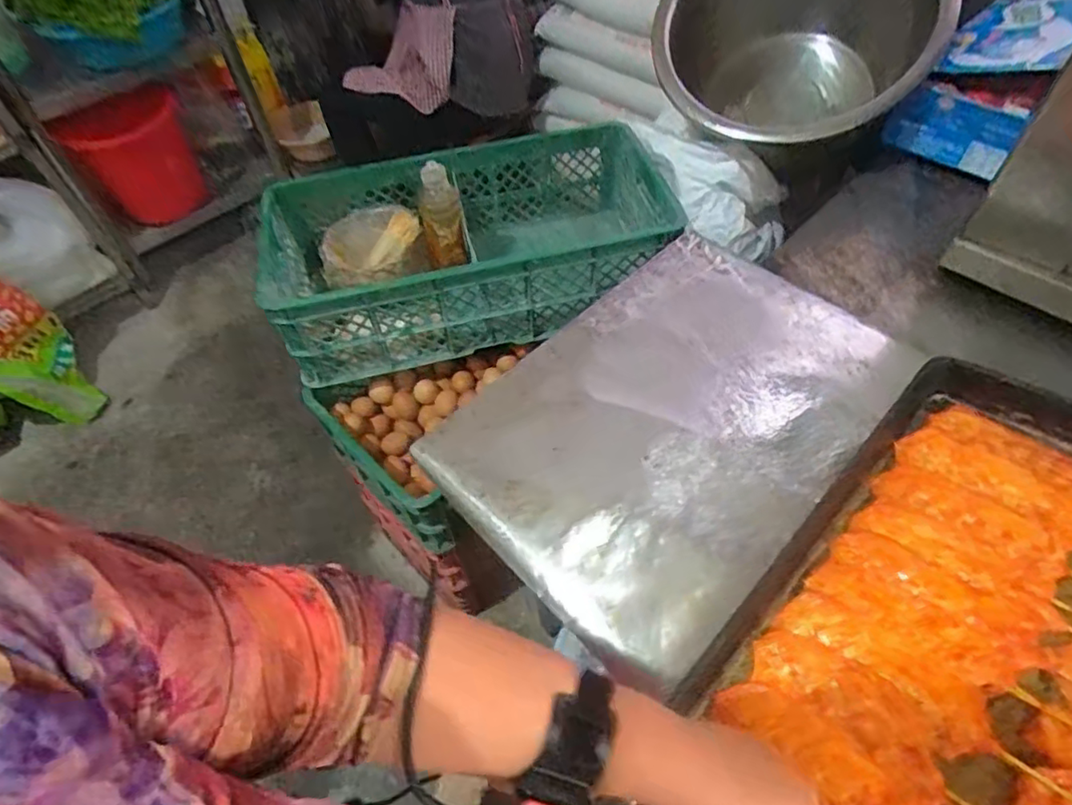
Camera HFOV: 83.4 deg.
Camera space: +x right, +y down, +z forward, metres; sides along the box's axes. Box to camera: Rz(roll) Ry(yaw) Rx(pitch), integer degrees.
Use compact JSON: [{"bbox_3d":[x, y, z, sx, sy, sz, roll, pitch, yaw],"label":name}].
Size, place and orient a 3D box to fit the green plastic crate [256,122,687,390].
[{"bbox_3d":[-0.102,-0.271,1.056,0.672,0.207,0.349,-13,54,-6],"label":"green plastic crate"}]

